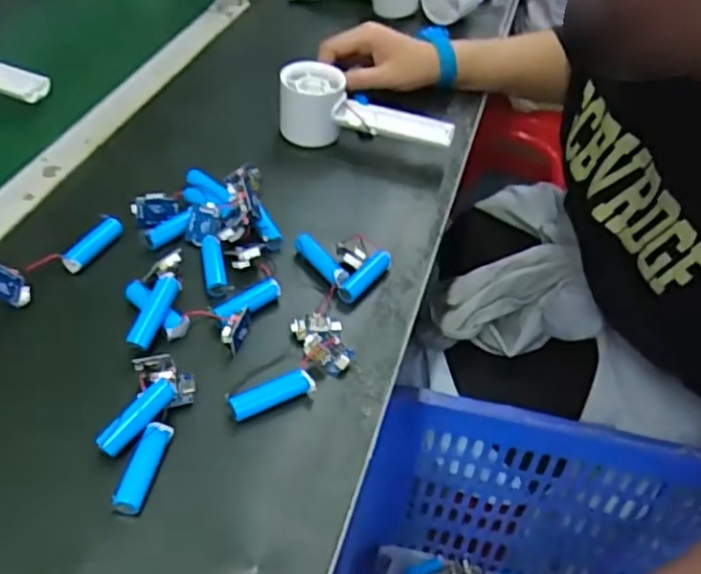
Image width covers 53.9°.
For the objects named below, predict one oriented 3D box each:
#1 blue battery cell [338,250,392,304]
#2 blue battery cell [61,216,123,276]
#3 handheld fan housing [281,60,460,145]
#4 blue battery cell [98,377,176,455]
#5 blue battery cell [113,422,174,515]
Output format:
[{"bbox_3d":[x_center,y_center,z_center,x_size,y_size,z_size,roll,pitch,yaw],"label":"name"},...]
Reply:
[{"bbox_3d":[0.011,-0.008,0.503,0.012,0.015,0.052,33,49,23],"label":"blue battery cell"},{"bbox_3d":[-0.188,-0.031,0.505,0.015,0.018,0.053,22,46,13],"label":"blue battery cell"},{"bbox_3d":[0.012,-0.149,0.620,0.157,0.061,0.052,15,45,7],"label":"handheld fan housing"},{"bbox_3d":[-0.122,0.074,0.395,0.014,0.011,0.050,33,69,27],"label":"blue battery cell"},{"bbox_3d":[-0.114,0.099,0.380,0.014,0.015,0.049,14,45,5],"label":"blue battery cell"}]

